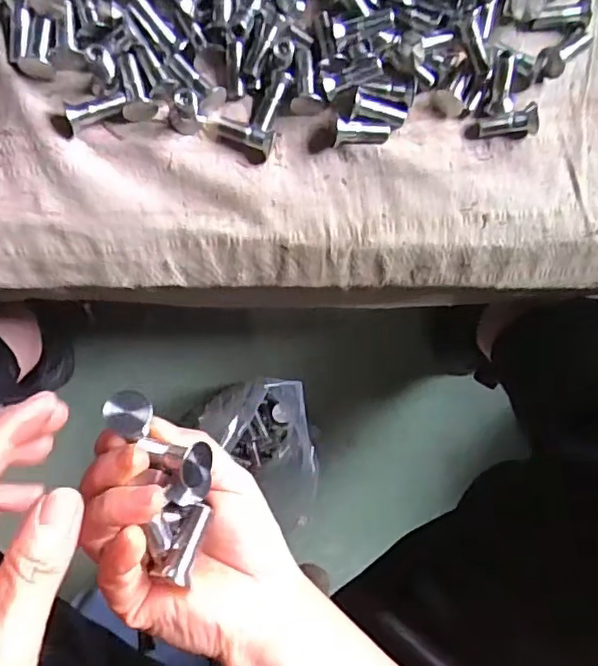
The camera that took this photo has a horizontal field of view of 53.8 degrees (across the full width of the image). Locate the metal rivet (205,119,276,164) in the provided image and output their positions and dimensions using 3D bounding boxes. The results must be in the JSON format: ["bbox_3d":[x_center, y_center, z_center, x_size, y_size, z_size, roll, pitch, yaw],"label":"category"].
[{"bbox_3d":[-0.037,-0.115,0.347,0.042,0.015,0.016,19,87,-6],"label":"metal rivet"}]

